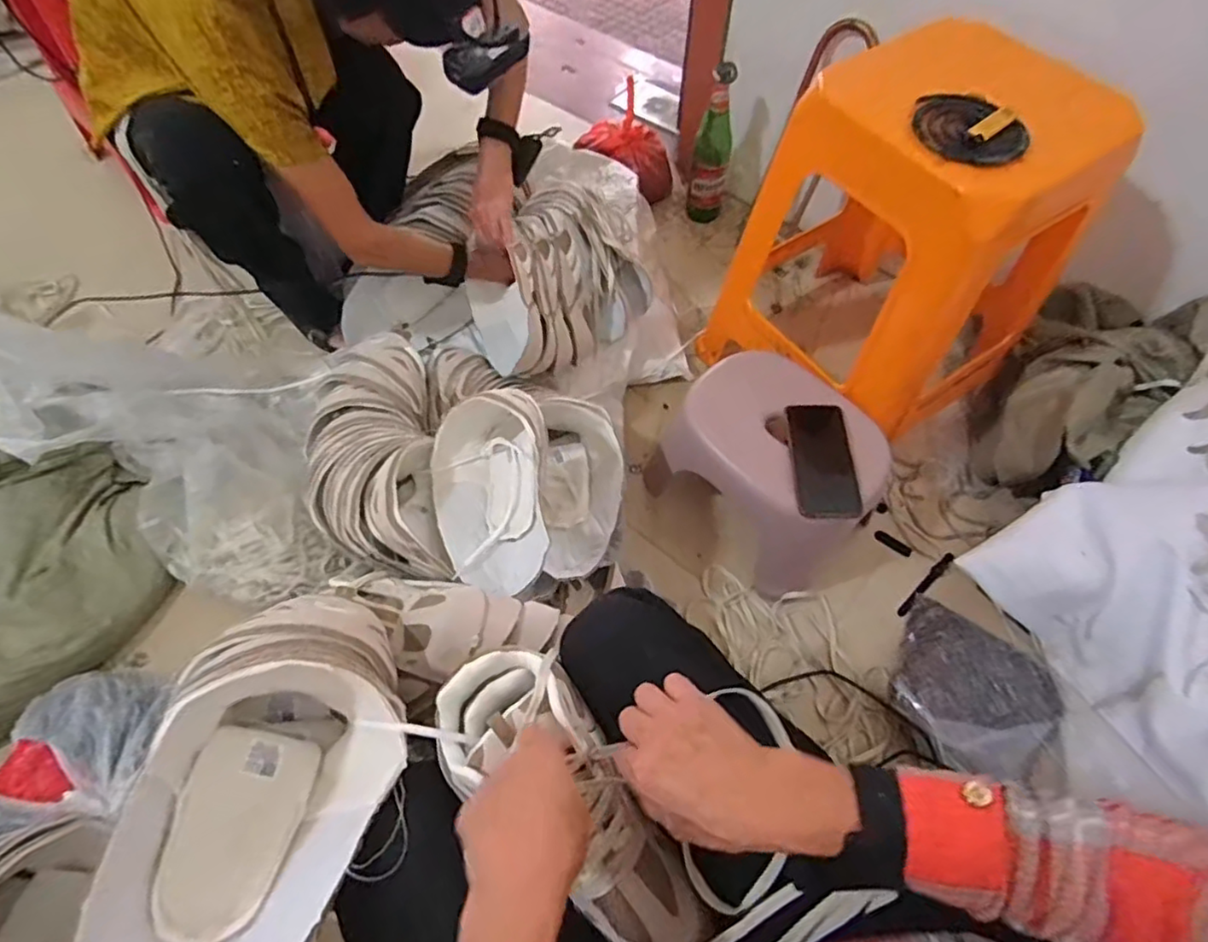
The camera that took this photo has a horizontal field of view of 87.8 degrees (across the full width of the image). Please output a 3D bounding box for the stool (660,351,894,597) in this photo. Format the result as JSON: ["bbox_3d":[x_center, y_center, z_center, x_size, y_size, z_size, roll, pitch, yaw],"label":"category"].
[{"bbox_3d":[0.244,-0.004,0.893,0.197,0.192,0.275,-36,67,-19],"label":"stool"}]

